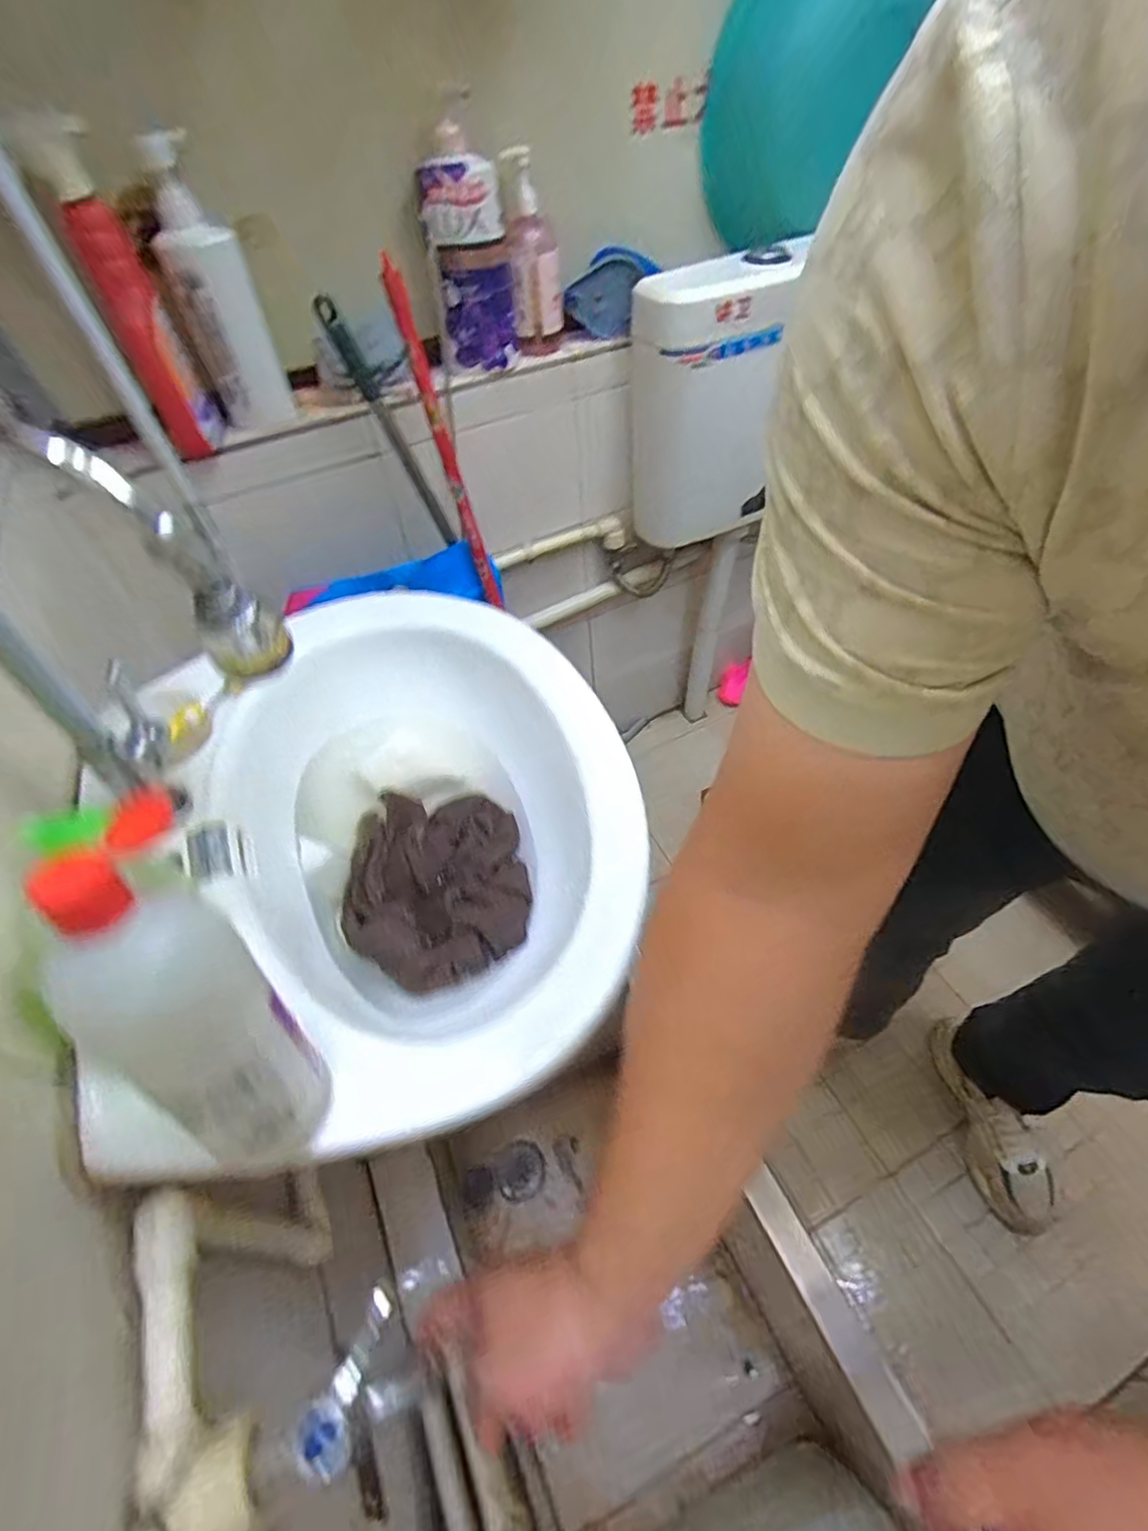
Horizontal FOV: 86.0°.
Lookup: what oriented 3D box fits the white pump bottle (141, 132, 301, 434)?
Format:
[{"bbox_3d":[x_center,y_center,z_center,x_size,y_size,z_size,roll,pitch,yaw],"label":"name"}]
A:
[{"bbox_3d":[-0.418,-0.548,0.715,0.085,0.255,0.079,-26,55,-15],"label":"white pump bottle"}]

